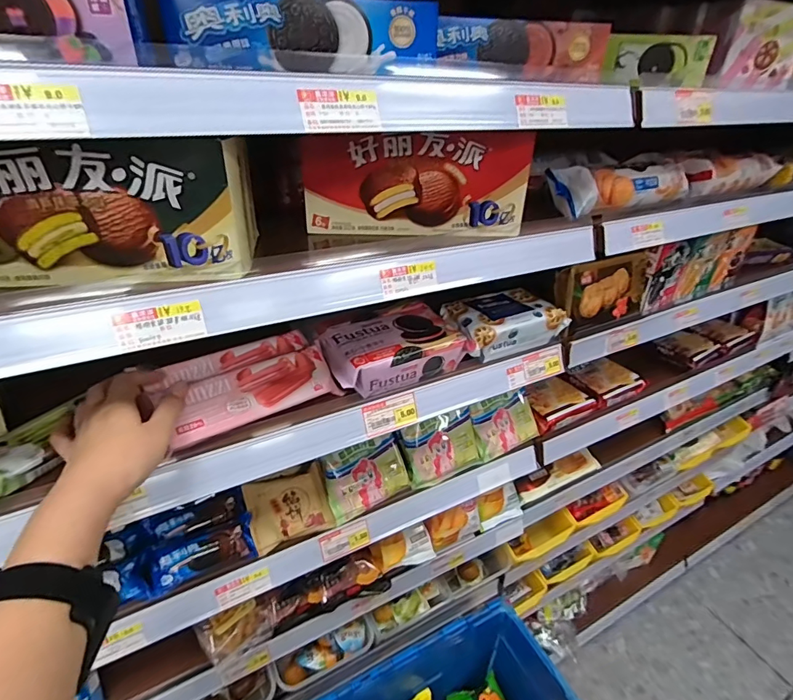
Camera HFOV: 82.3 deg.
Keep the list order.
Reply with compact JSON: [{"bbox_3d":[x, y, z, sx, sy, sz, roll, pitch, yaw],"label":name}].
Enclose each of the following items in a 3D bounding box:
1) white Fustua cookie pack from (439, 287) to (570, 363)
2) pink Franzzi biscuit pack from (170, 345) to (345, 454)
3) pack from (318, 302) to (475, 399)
[{"bbox_3d":[0.149,-0.039,0.649,0.165,0.053,0.096,-15,36,-26],"label":"white Fustua cookie pack"},{"bbox_3d":[-0.155,0.051,0.504,0.170,0.034,0.065,-23,74,-31],"label":"pink Franzzi biscuit pack"},{"bbox_3d":[-0.006,-0.003,0.578,0.170,0.048,0.107,-16,36,-27],"label":"pack"}]

